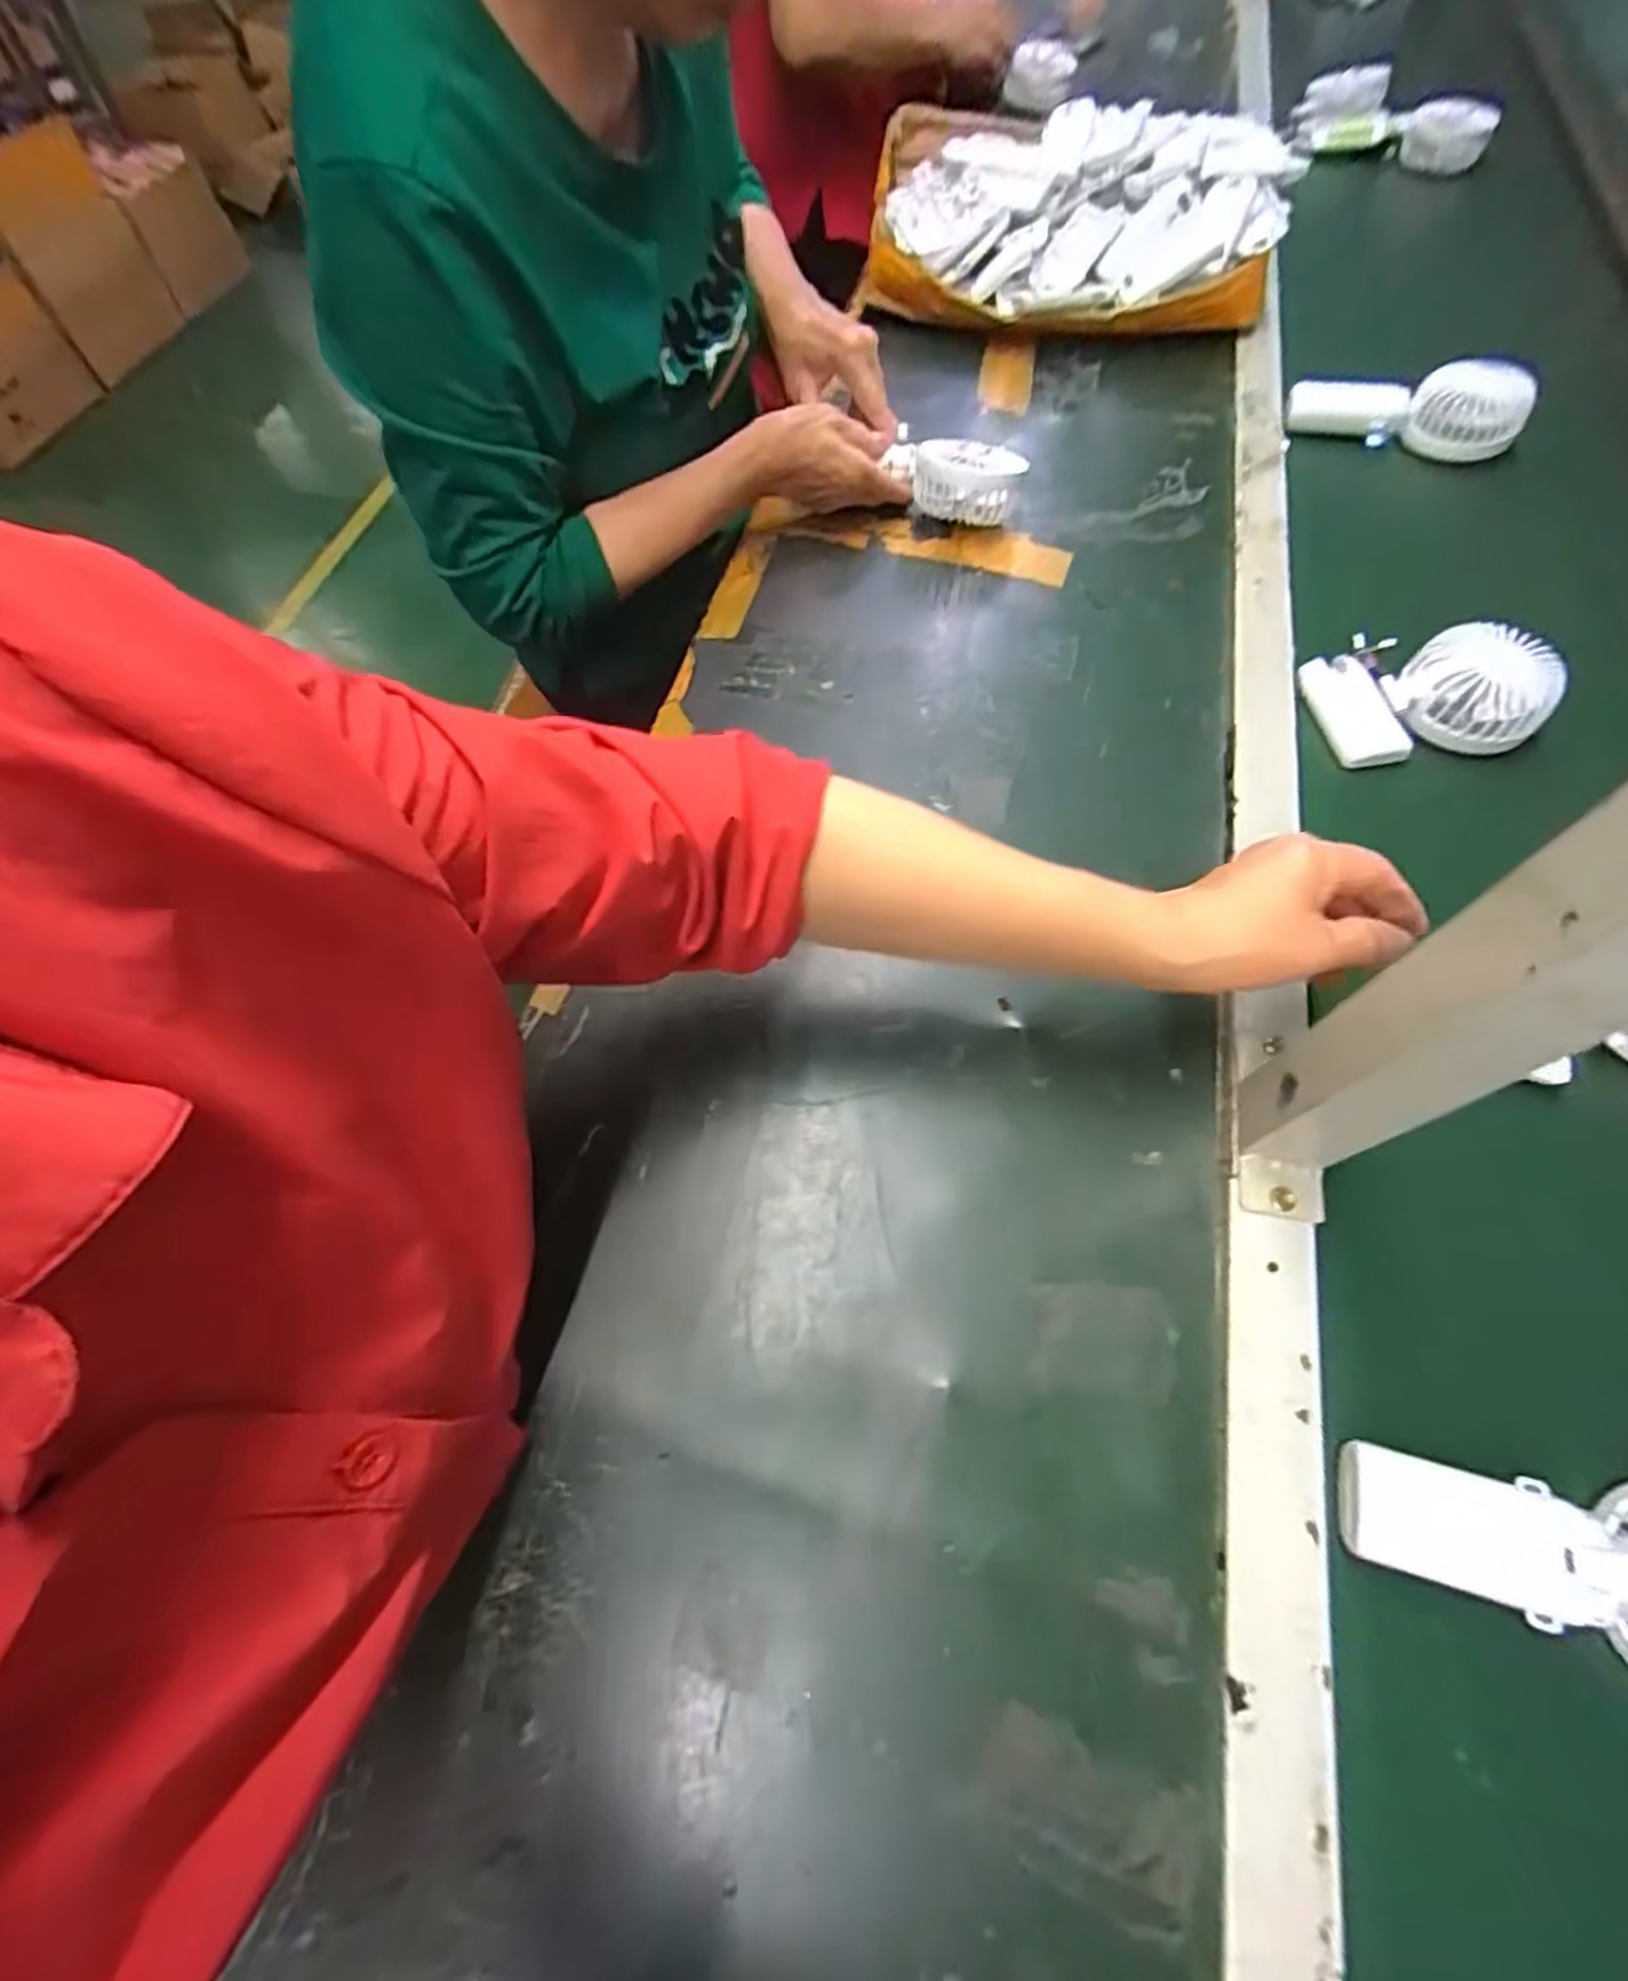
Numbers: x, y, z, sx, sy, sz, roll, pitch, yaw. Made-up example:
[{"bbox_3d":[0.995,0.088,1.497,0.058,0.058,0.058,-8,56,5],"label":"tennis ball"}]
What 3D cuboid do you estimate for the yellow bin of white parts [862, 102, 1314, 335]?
[{"bbox_3d":[0.251,-0.768,0.782,0.378,0.121,0.260,7,63,5],"label":"yellow bin of white parts"}]

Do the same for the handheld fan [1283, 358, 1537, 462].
[{"bbox_3d":[0.511,-0.505,0.679,0.177,0.049,0.071,11,63,7],"label":"handheld fan"}]

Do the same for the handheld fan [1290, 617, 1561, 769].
[{"bbox_3d":[0.411,-0.211,0.528,0.122,0.058,0.099,-6,63,-1],"label":"handheld fan"}]

